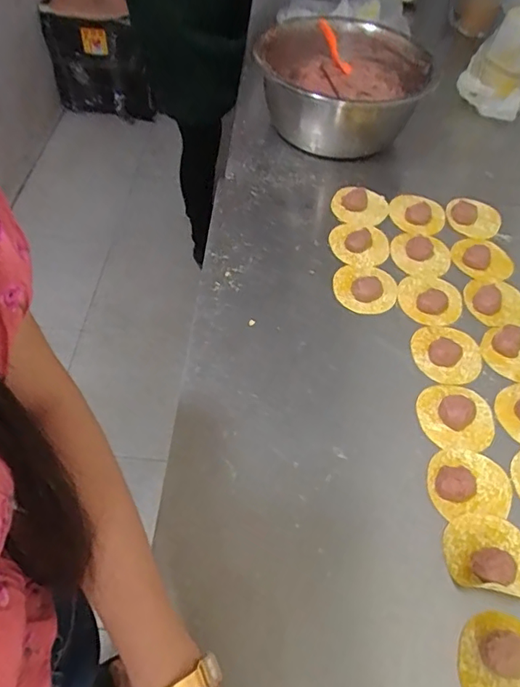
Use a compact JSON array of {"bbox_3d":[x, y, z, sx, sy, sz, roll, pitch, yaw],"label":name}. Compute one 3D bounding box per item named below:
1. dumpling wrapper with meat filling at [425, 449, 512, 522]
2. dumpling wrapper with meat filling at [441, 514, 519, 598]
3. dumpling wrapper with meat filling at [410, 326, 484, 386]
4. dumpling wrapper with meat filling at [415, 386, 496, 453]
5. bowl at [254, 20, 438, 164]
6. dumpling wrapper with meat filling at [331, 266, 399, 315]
[{"bbox_3d":[0.209,0.133,0.517,0.084,0.023,0.070,-1,54,-3],"label":"dumpling wrapper with meat filling"},{"bbox_3d":[0.212,0.188,0.477,0.080,0.019,0.069,11,54,5],"label":"dumpling wrapper with meat filling"},{"bbox_3d":[0.224,0.008,0.619,0.079,0.011,0.082,1,54,-2],"label":"dumpling wrapper with meat filling"},{"bbox_3d":[0.215,0.078,0.567,0.085,0.012,0.075,2,54,-1],"label":"dumpling wrapper with meat filling"},{"bbox_3d":[0.131,-0.437,0.882,0.258,0.136,0.302,-1,54,-4],"label":"bowl"},{"bbox_3d":[0.136,-0.073,0.675,0.080,0.012,0.078,1,54,-2],"label":"dumpling wrapper with meat filling"}]

